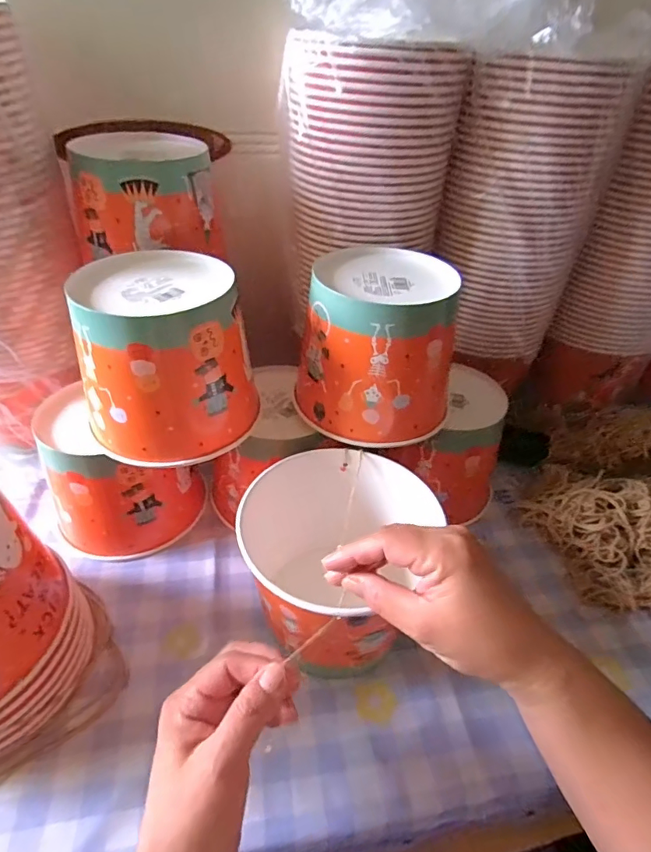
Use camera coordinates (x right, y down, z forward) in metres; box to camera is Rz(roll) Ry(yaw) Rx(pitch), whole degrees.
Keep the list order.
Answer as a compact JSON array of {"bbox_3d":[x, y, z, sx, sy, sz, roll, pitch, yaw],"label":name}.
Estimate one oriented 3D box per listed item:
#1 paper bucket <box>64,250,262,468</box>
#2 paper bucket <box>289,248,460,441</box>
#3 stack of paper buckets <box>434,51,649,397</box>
[{"bbox_3d":[-0.134,-0.063,0.425,0.134,0.129,0.136,2,41,-1],"label":"paper bucket"},{"bbox_3d":[0.057,-0.078,0.464,0.143,0.133,0.145,2,41,-1],"label":"paper bucket"},{"bbox_3d":[0.208,-0.202,0.530,0.133,0.321,0.131,27,47,26],"label":"stack of paper buckets"}]

